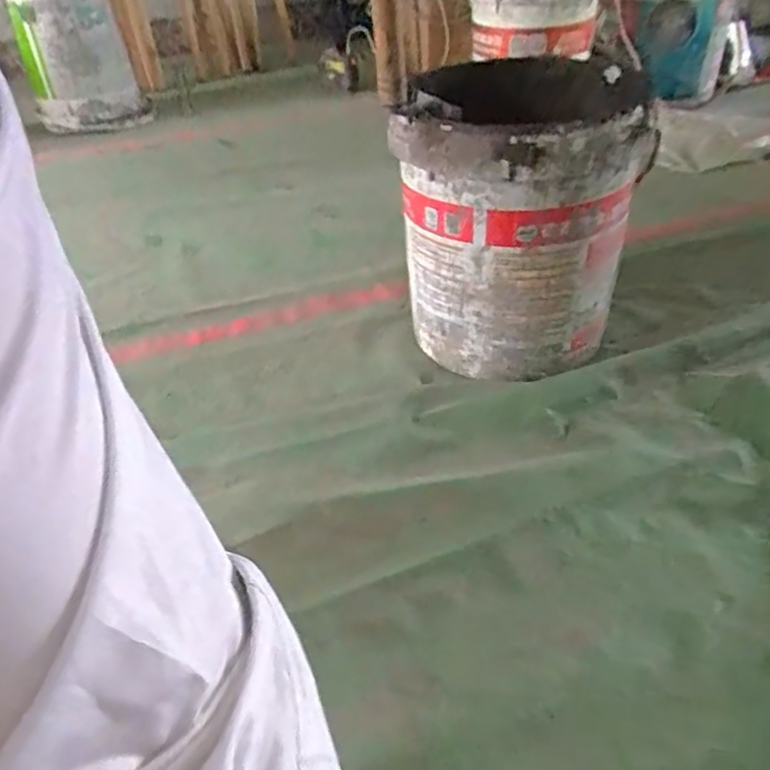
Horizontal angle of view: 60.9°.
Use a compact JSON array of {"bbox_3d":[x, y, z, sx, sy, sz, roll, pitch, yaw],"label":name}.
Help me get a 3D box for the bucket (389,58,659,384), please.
[{"bbox_3d":[0.177,-0.222,0.875,0.275,0.325,0.314,5,39,13],"label":"bucket"}]

